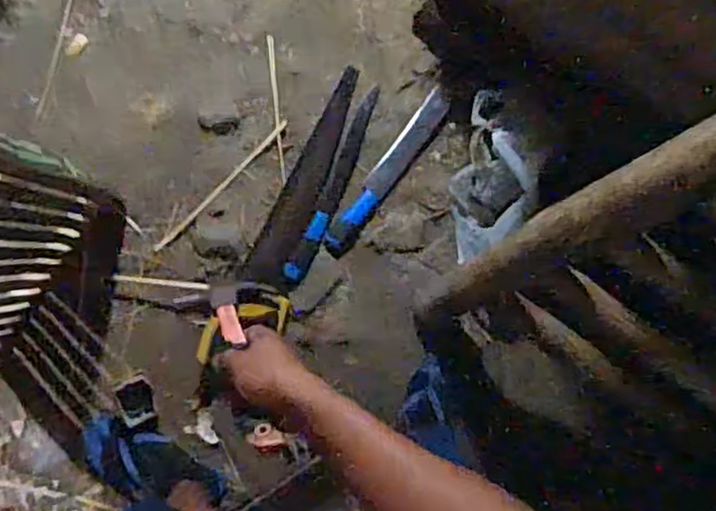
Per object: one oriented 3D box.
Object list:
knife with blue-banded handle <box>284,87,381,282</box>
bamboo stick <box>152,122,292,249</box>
[{"bbox_3d":[-0.042,-0.126,1.252,0.041,0.025,0.380,25,88,-9],"label":"knife with blue-banded handle"},{"bbox_3d":[-0.250,-0.128,1.238,0.329,0.011,0.012,-45,97,-4],"label":"bamboo stick"}]

